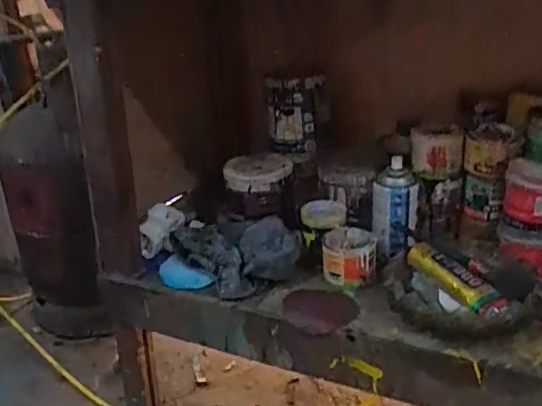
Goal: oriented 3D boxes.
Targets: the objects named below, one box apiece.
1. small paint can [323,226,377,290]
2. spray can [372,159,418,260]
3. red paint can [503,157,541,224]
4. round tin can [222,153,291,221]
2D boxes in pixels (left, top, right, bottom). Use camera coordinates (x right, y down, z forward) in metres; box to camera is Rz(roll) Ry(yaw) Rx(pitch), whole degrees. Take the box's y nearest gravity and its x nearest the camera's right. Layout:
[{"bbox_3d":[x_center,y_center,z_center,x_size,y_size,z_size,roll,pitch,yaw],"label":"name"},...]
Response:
[{"bbox_3d":[0.109,0.072,0.796,0.070,0.057,0.078,-2,24,6],"label":"small paint can"},{"bbox_3d":[0.177,0.011,0.812,0.066,0.127,0.054,-9,25,-11],"label":"spray can"},{"bbox_3d":[0.338,-0.018,0.731,0.069,0.066,0.060,5,26,21],"label":"red paint can"},{"bbox_3d":[-0.019,-0.028,0.879,0.100,0.072,0.089,-6,24,-2],"label":"round tin can"}]

